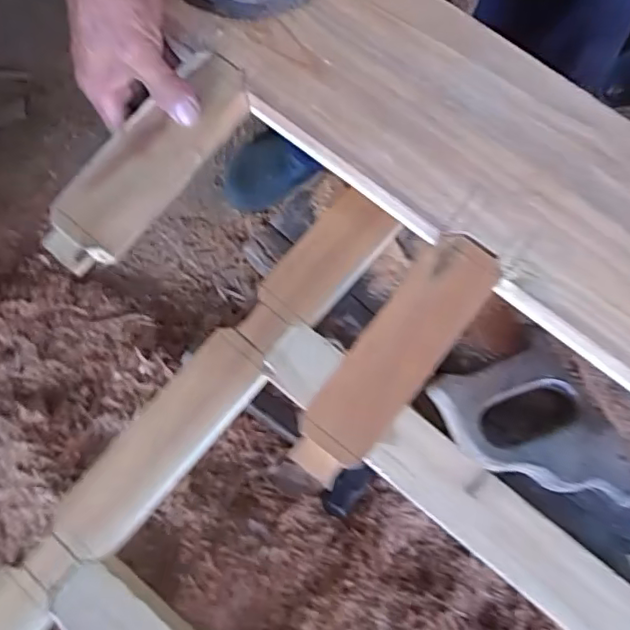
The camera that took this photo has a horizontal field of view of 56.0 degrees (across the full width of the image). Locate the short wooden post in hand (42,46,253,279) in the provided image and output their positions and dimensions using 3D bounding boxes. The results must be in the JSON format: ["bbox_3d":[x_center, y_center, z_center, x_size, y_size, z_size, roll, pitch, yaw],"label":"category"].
[{"bbox_3d":[-0.124,-0.112,0.435,0.058,0.028,0.185,41,84,8],"label":"short wooden post in hand"}]

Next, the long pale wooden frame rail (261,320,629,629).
[{"bbox_3d":[0.397,0.360,0.365,1.093,0.046,0.055,39,81,8],"label":"long pale wooden frame rail"}]

